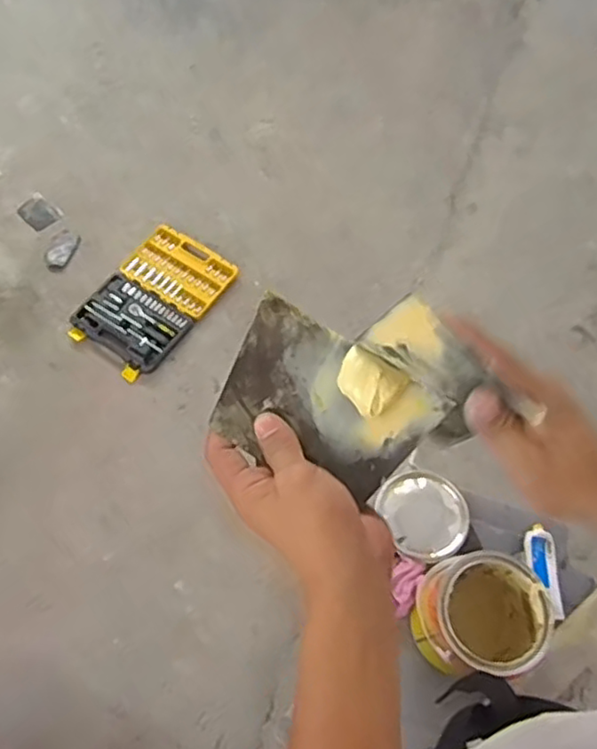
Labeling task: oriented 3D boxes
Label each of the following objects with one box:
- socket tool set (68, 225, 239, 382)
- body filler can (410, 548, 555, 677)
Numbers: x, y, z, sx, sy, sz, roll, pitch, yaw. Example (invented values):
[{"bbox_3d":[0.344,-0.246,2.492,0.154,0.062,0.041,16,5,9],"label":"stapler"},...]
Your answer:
[{"bbox_3d":[-0.402,-0.213,1.833,0.290,0.039,0.432,32,66,15],"label":"socket tool set"},{"bbox_3d":[0.264,0.353,0.960,0.180,0.160,0.158,3,64,0],"label":"body filler can"}]

